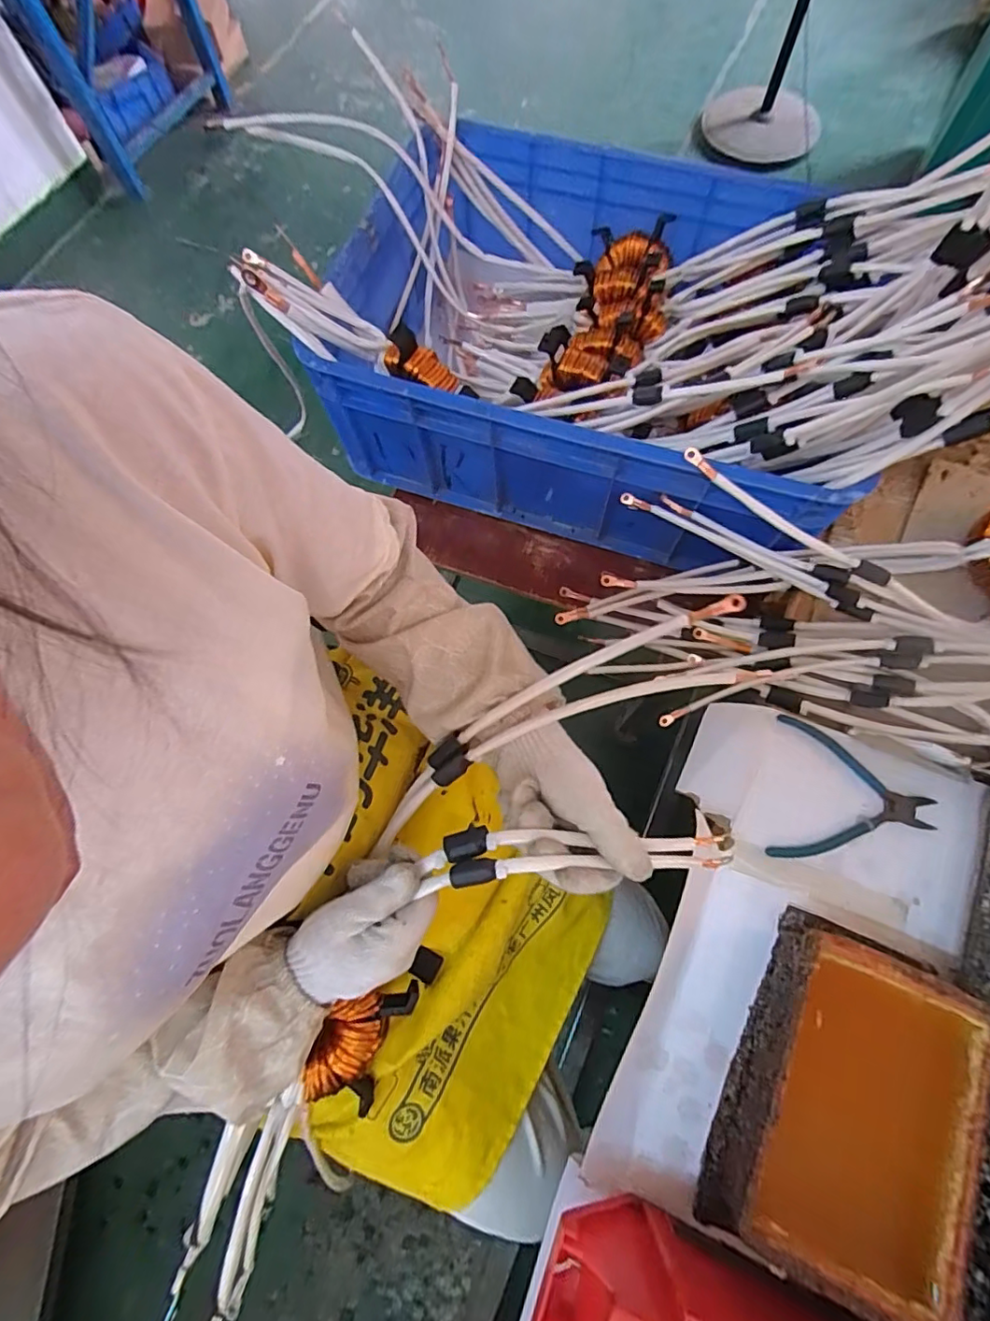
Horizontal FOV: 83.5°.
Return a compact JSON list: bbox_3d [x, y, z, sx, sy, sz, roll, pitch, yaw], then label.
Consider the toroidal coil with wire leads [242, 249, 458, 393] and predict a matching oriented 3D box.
[{"bbox_3d":[-0.155,-0.358,0.588,0.253,0.062,0.067,28,74,11],"label":"toroidal coil with wire leads"}]

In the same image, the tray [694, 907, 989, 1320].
[{"bbox_3d":[0.252,0.319,0.396,0.136,0.065,0.223,23,73,10],"label":"tray"}]

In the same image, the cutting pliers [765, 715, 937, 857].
[{"bbox_3d":[0.319,0.124,0.495,0.134,0.005,0.124,12,72,6],"label":"cutting pliers"}]

